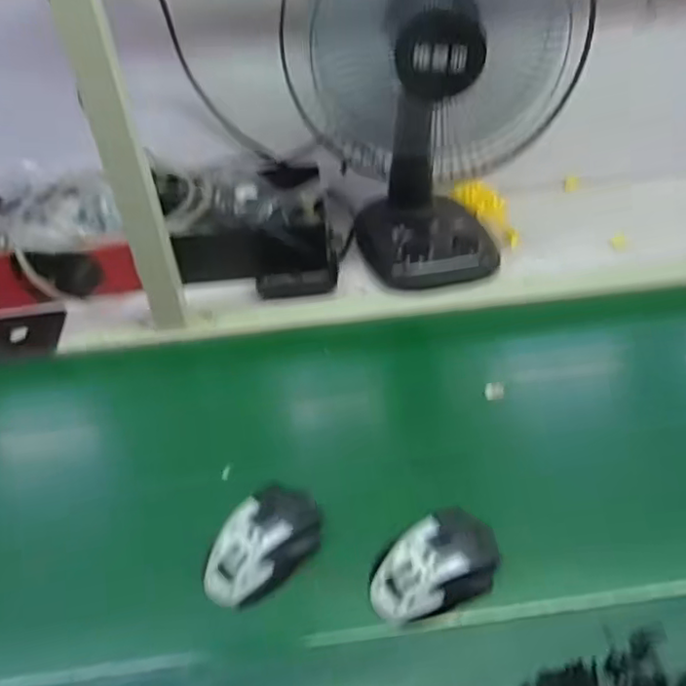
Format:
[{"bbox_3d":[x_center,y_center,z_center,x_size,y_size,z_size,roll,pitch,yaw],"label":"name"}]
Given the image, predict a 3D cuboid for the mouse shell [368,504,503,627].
[{"bbox_3d":[0.080,0.192,0.542,0.117,0.037,0.069,-24,45,-21],"label":"mouse shell"}]

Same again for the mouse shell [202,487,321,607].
[{"bbox_3d":[-0.073,0.179,0.563,0.111,0.034,0.070,-34,49,-30],"label":"mouse shell"}]

